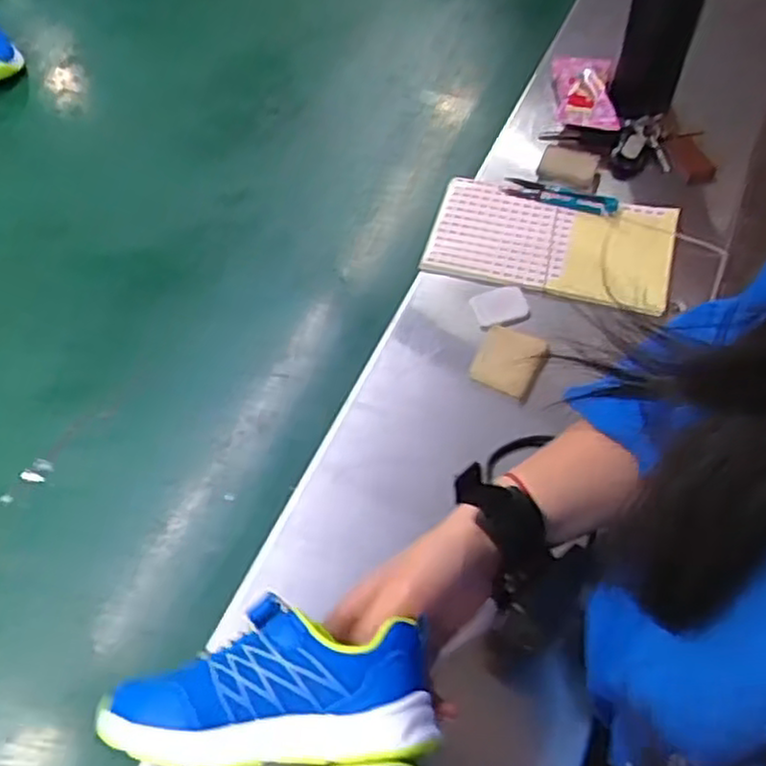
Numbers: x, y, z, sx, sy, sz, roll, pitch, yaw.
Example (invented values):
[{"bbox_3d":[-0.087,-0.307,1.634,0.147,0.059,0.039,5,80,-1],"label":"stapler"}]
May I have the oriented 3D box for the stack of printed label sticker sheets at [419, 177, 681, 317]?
[{"bbox_3d":[0.152,-0.129,0.658,0.213,0.013,0.116,12,57,12],"label":"stack of printed label sticker sheets"}]

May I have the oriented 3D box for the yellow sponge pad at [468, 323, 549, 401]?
[{"bbox_3d":[0.103,-0.019,0.588,0.052,0.012,0.057,23,60,18],"label":"yellow sponge pad"}]

